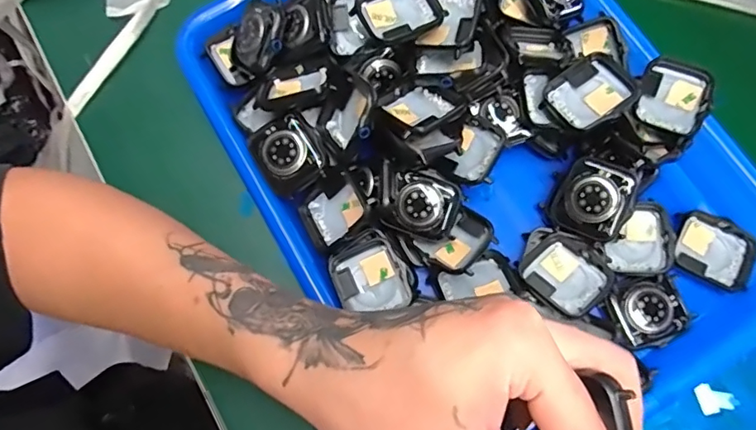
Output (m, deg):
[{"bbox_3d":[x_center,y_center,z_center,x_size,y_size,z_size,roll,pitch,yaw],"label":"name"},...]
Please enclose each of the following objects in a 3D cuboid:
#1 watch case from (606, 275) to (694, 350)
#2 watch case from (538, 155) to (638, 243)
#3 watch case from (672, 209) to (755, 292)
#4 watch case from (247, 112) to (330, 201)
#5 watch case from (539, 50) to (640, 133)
[{"bbox_3d":[0.150,0.054,0.283,0.038,0.007,0.034,-25,75,-5],"label":"watch case"},{"bbox_3d":[0.117,-0.010,0.284,0.043,0.013,0.042,31,101,28],"label":"watch case"},{"bbox_3d":[0.193,0.019,0.293,0.042,0.008,0.036,23,77,8],"label":"watch case"},{"bbox_3d":[-0.050,-0.035,0.285,0.036,0.009,0.041,-35,76,-8],"label":"watch case"},{"bbox_3d":[0.120,-0.068,0.288,0.046,0.012,0.036,-31,76,-7],"label":"watch case"}]

